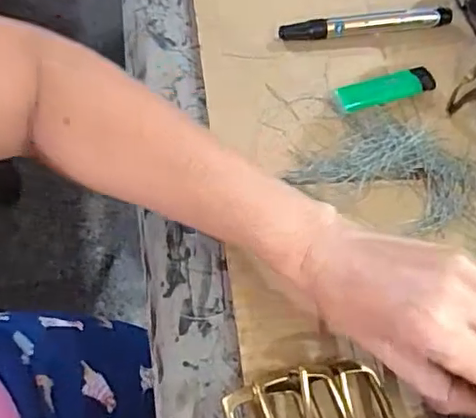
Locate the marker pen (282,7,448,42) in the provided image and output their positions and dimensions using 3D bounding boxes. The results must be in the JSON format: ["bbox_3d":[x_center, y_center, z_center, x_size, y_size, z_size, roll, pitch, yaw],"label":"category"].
[{"bbox_3d":[0.105,-0.152,0.465,0.142,0.016,0.016,-7,62,-6],"label":"marker pen"}]

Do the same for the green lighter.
[{"bbox_3d":[0.113,-0.092,0.437,0.084,0.007,0.023,-19,63,-11],"label":"green lighter"}]

